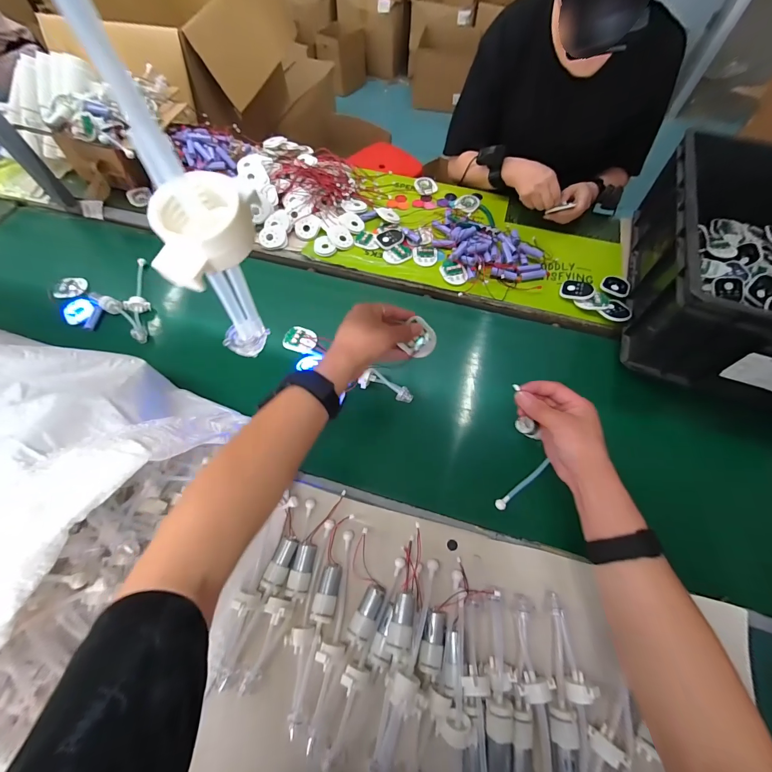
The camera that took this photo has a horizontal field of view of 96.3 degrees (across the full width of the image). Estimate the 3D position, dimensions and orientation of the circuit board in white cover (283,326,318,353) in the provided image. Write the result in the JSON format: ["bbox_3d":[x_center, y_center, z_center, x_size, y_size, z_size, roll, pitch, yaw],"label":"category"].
[{"bbox_3d":[-0.153,-0.082,0.617,0.058,0.011,0.050,17,64,8],"label":"circuit board in white cover"}]

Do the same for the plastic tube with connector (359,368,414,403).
[{"bbox_3d":[0.001,0.004,0.555,0.085,0.018,0.039,29,66,14],"label":"plastic tube with connector"}]

